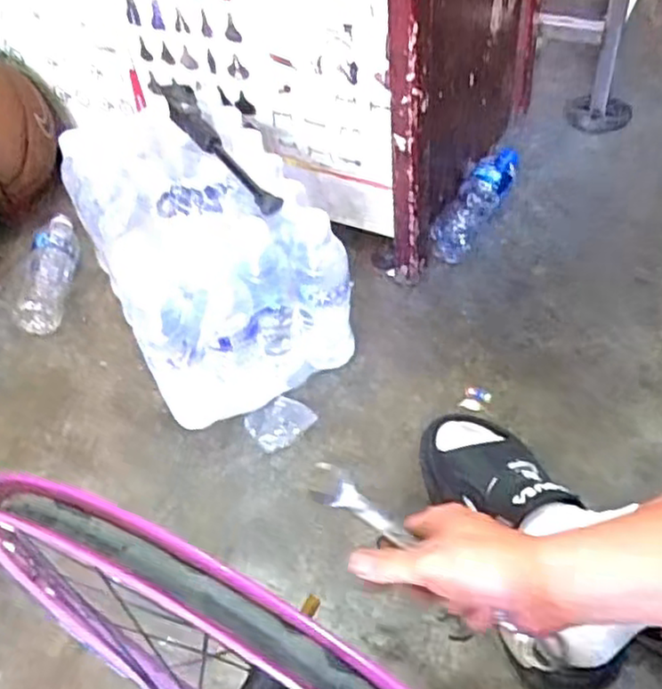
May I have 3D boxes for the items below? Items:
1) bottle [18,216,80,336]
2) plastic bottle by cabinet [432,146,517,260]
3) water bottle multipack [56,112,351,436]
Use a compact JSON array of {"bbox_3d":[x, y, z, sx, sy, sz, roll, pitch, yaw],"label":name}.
[{"bbox_3d":[-0.400,-0.107,1.012,0.067,0.056,0.202,-8,49,0],"label":"bottle"},{"bbox_3d":[0.217,-0.210,1.042,0.057,0.060,0.237,21,55,23],"label":"plastic bottle by cabinet"},{"bbox_3d":[-0.161,-0.115,0.889,0.234,0.224,0.358,-26,52,-16],"label":"water bottle multipack"}]

